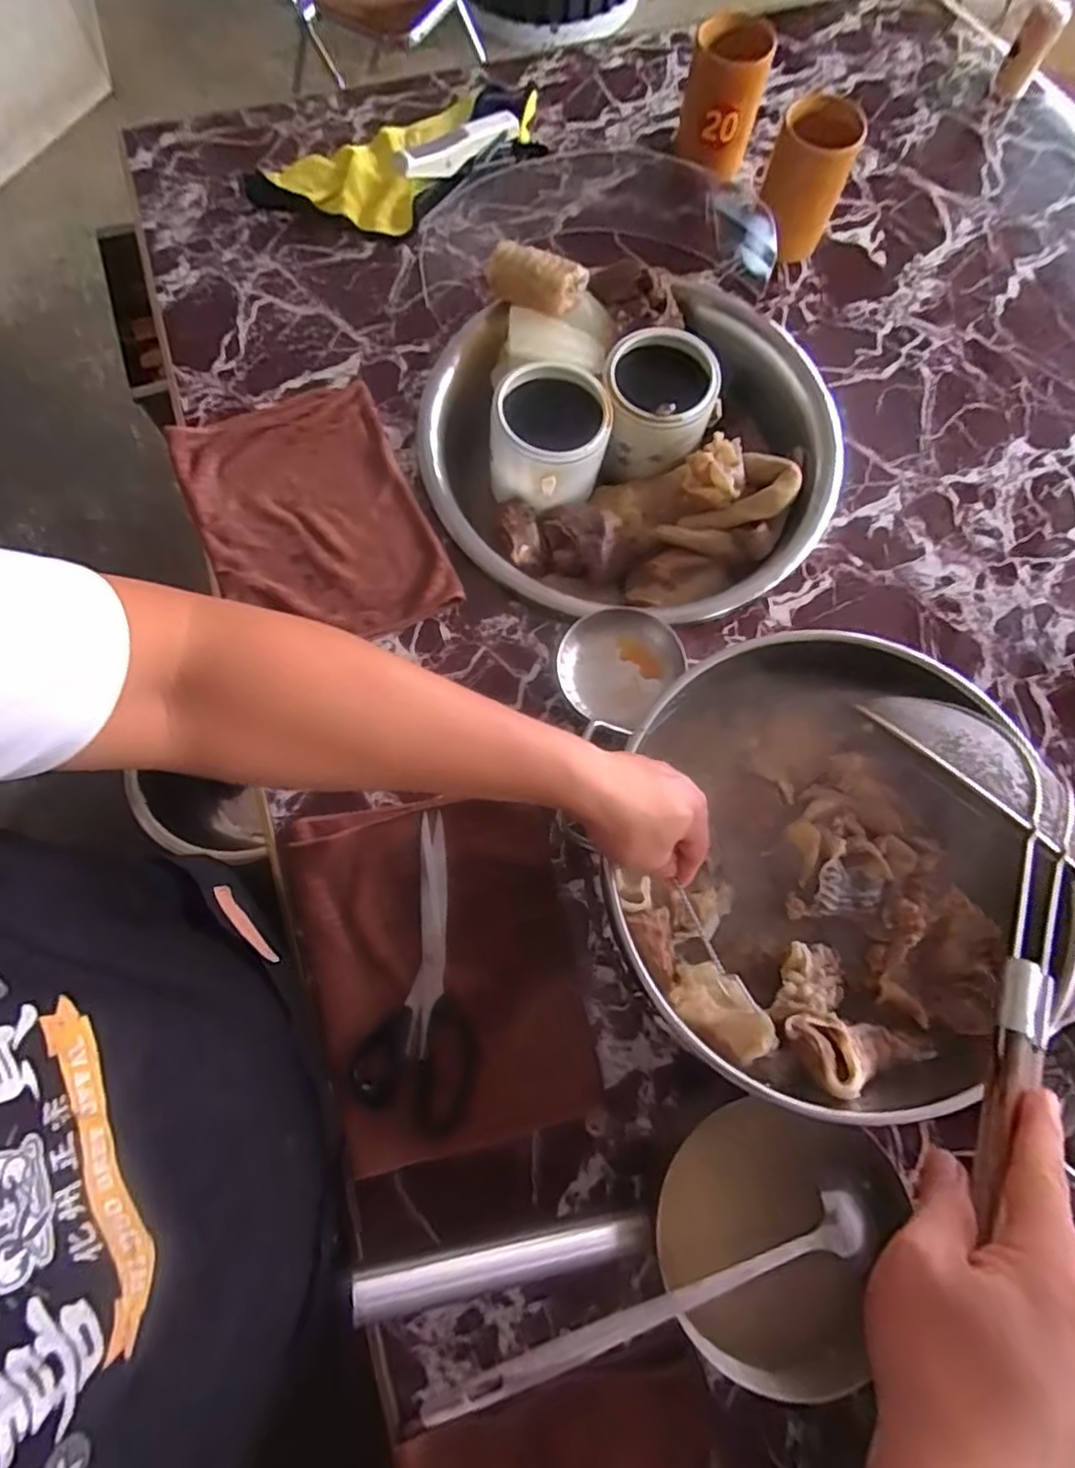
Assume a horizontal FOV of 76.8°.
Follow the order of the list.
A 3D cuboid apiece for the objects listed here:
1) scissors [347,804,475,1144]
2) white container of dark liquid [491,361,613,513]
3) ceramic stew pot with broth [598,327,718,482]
[{"bbox_3d":[-0.093,0.192,0.567,0.093,0.007,0.245,4,73,-1],"label":"scissors"},{"bbox_3d":[0.016,-0.335,0.753,0.121,0.089,0.132,7,75,1],"label":"white container of dark liquid"},{"bbox_3d":[0.135,-0.379,0.780,0.118,0.107,0.134,9,75,1],"label":"ceramic stew pot with broth"}]

